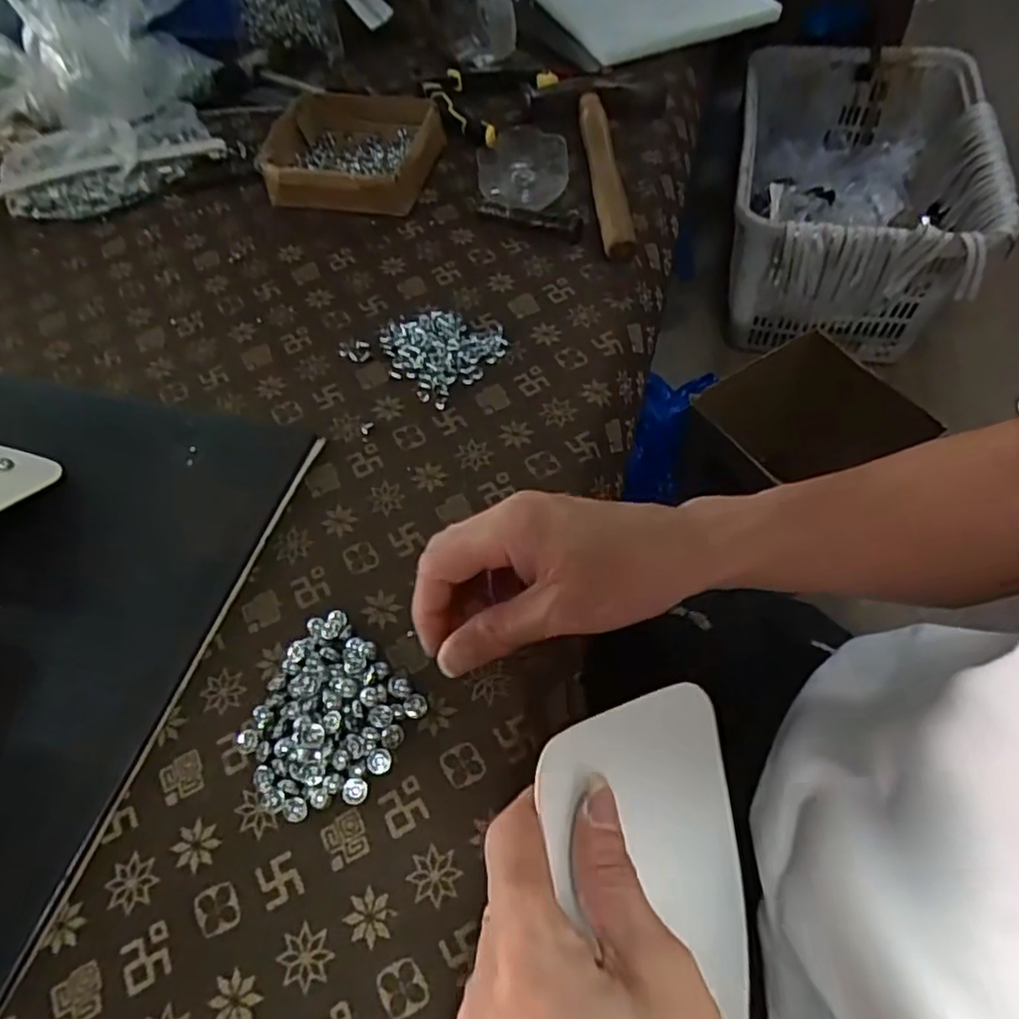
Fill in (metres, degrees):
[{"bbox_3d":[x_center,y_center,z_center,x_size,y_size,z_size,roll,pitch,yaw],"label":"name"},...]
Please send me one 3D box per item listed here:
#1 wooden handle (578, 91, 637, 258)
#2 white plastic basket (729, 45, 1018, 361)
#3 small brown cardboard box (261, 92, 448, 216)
[{"bbox_3d":[0.082,-0.292,0.574,0.028,0.023,0.220,-5,58,0],"label":"wooden handle"},{"bbox_3d":[0.705,-0.650,1.426,0.460,0.324,0.648,9,59,10],"label":"white plastic basket"},{"bbox_3d":[-0.140,-0.325,0.606,0.144,0.036,0.137,10,59,9],"label":"small brown cardboard box"}]

